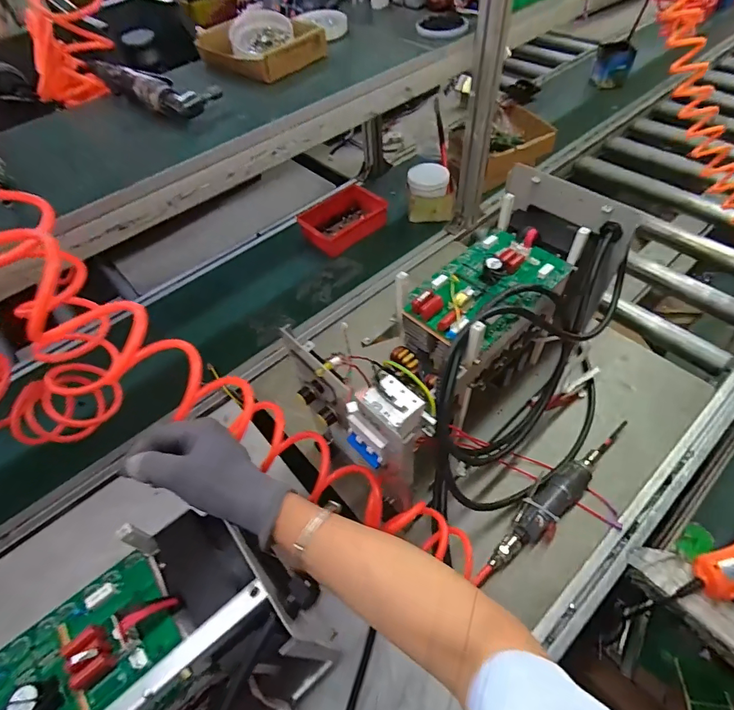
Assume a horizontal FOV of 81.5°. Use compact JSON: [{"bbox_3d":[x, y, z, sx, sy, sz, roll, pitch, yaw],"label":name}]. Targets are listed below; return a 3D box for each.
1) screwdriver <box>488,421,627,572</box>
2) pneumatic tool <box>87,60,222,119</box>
[{"bbox_3d":[0.288,0.199,0.634,0.055,0.050,0.309,36,64,27],"label":"screwdriver"},{"bbox_3d":[-0.325,-0.406,0.637,0.225,0.035,0.082,29,61,24],"label":"pneumatic tool"}]

